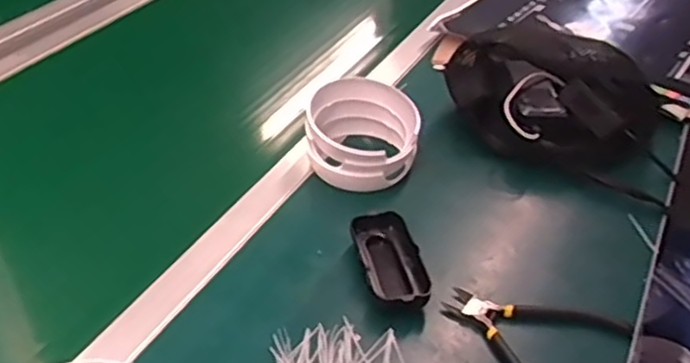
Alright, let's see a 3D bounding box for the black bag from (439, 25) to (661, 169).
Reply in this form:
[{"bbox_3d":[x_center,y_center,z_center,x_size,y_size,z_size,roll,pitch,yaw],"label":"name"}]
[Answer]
[{"bbox_3d":[0.232,-0.103,0.794,0.231,0.072,0.186,21,42,23],"label":"black bag"}]

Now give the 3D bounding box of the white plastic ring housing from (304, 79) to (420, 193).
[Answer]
[{"bbox_3d":[0.019,-0.051,0.739,0.115,0.063,0.112,4,38,2],"label":"white plastic ring housing"}]

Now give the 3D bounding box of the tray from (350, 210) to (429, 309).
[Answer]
[{"bbox_3d":[0.041,0.071,0.621,0.050,0.023,0.115,-8,39,-12],"label":"tray"}]

